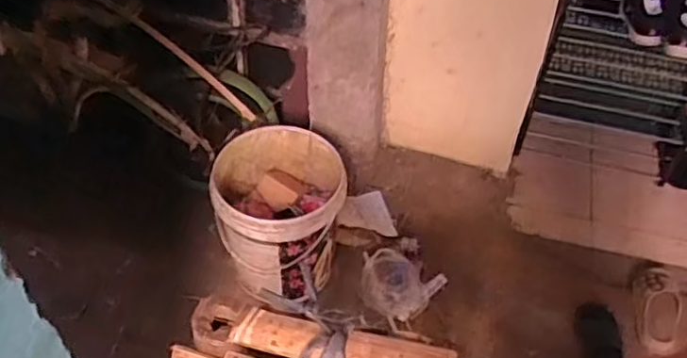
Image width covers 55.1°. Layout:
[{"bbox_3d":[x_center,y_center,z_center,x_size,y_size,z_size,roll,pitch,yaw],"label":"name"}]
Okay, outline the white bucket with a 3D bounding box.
[{"bbox_3d":[-0.153,0.093,1.640,0.302,0.360,0.301,1,48,-1],"label":"white bucket"}]

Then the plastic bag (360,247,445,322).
[{"bbox_3d":[0.149,0.274,1.750,0.226,0.098,0.183,15,49,12],"label":"plastic bag"}]

